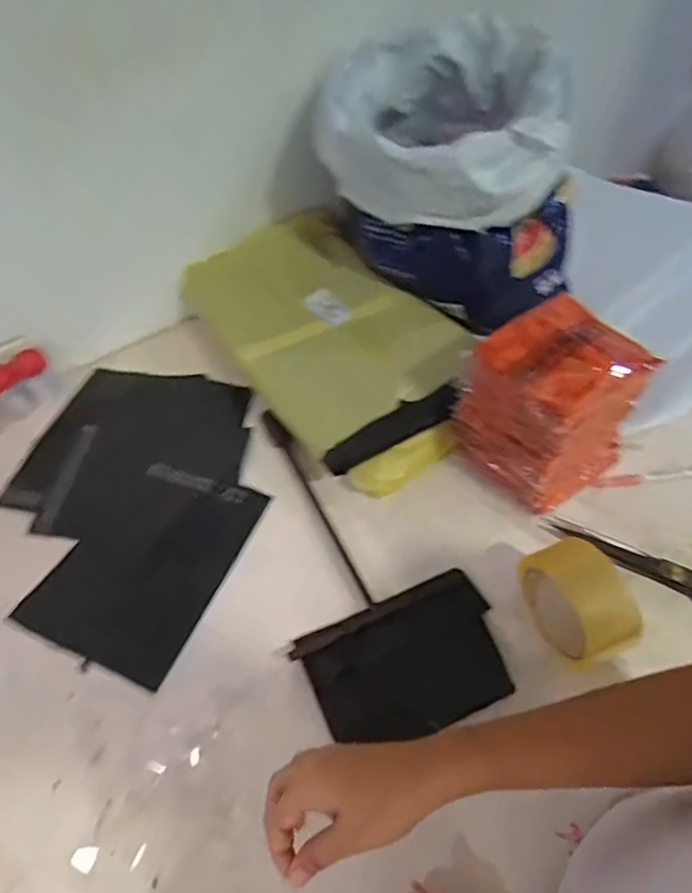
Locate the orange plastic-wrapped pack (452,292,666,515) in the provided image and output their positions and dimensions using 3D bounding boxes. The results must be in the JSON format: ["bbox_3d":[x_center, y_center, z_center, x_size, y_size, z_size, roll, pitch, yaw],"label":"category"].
[{"bbox_3d":[0.209,-0.039,0.601,0.133,0.158,0.123,-29,55,-18],"label":"orange plastic-wrapped pack"}]

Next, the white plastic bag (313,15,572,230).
[{"bbox_3d":[0.100,-0.383,0.684,0.245,0.131,0.273,-1,52,4],"label":"white plastic bag"}]

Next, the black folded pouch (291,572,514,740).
[{"bbox_3d":[0.057,0.194,0.525,0.174,0.021,0.121,-20,53,-11],"label":"black folded pouch"}]

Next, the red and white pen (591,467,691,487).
[{"bbox_3d":[0.345,0.032,0.636,0.147,0.004,0.015,-5,51,0],"label":"red and white pen"}]

